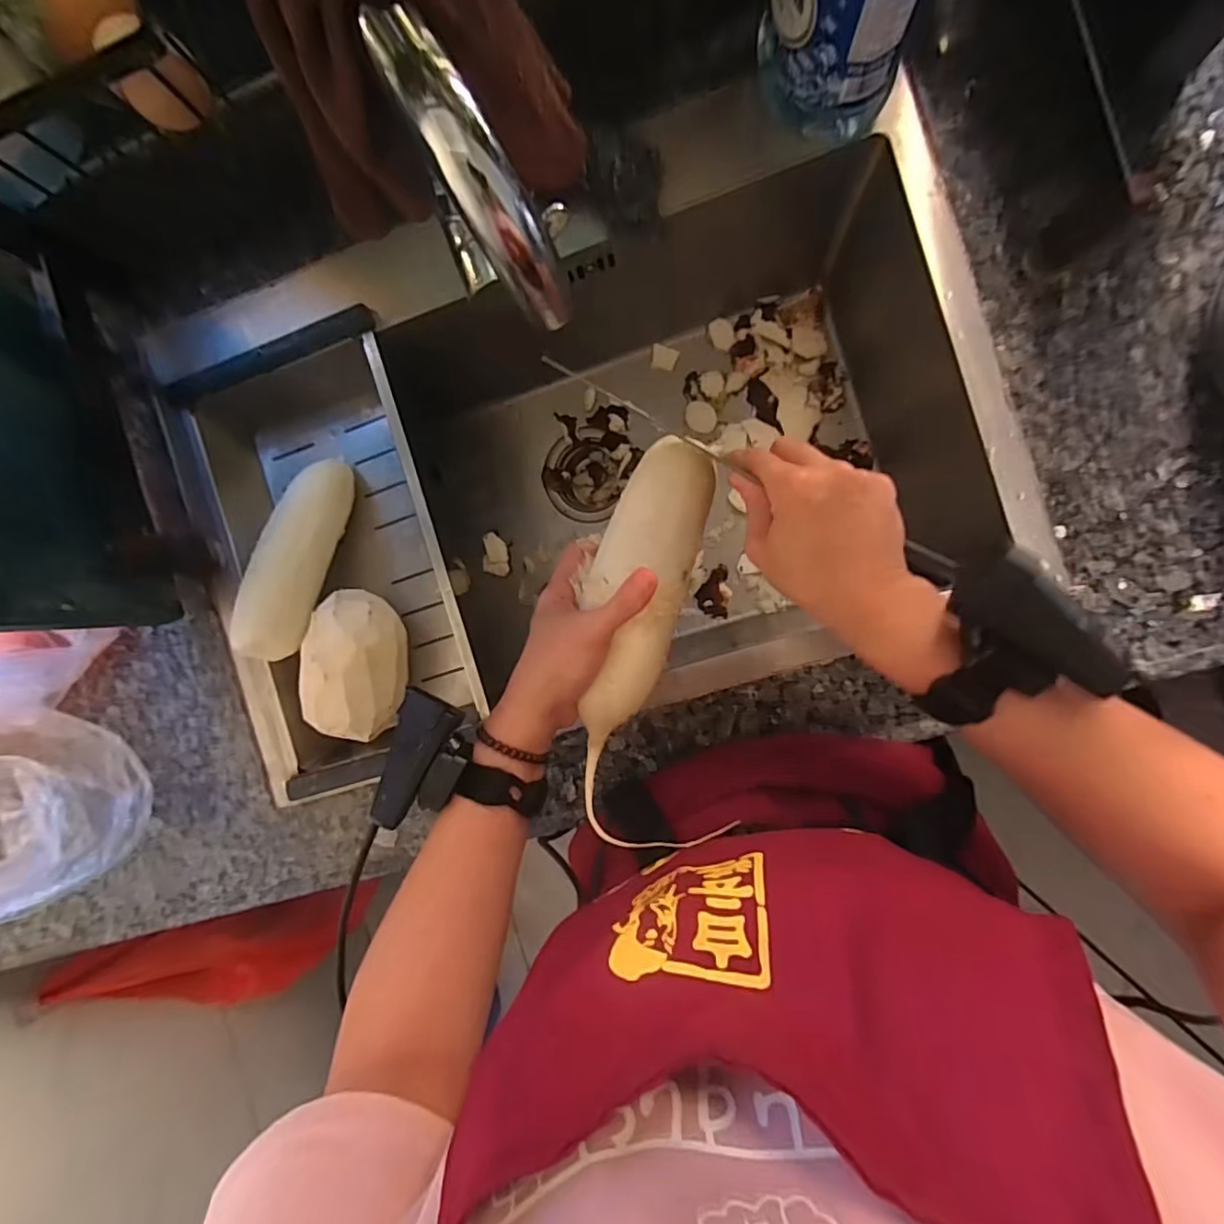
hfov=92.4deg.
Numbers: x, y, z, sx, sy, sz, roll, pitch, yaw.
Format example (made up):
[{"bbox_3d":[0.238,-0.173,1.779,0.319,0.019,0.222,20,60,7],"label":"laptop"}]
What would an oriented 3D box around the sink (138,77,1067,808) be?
[{"bbox_3d":[-0.029,-0.131,0.581,0.658,0.229,0.462,-17,90,8],"label":"sink"}]

